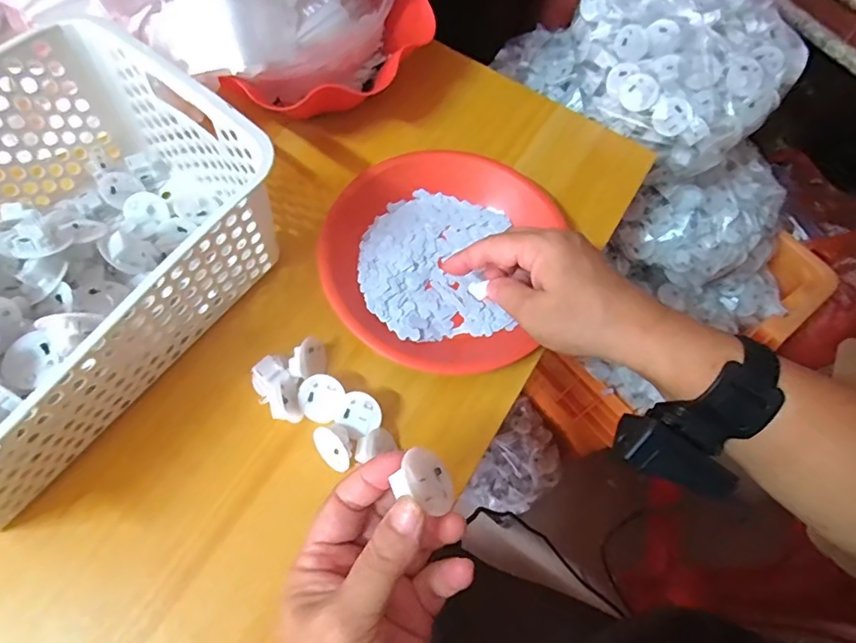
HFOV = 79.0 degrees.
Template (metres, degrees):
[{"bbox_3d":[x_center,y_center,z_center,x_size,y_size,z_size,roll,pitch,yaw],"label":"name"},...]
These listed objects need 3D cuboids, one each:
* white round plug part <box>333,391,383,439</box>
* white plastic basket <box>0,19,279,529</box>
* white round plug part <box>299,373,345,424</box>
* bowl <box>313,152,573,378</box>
[{"bbox_3d":[-0.047,0.066,0.362,0.029,0.023,0.027,1,66,-3],"label":"white round plug part"},{"bbox_3d":[-0.254,-0.029,0.331,0.201,0.120,0.302,34,69,11],"label":"white plastic basket"},{"bbox_3d":[-0.075,0.052,0.364,0.031,0.013,0.031,0,93,3],"label":"white round plug part"},{"bbox_3d":[0.007,-0.054,0.408,0.170,0.030,0.176,1,66,-3],"label":"bowl"}]

